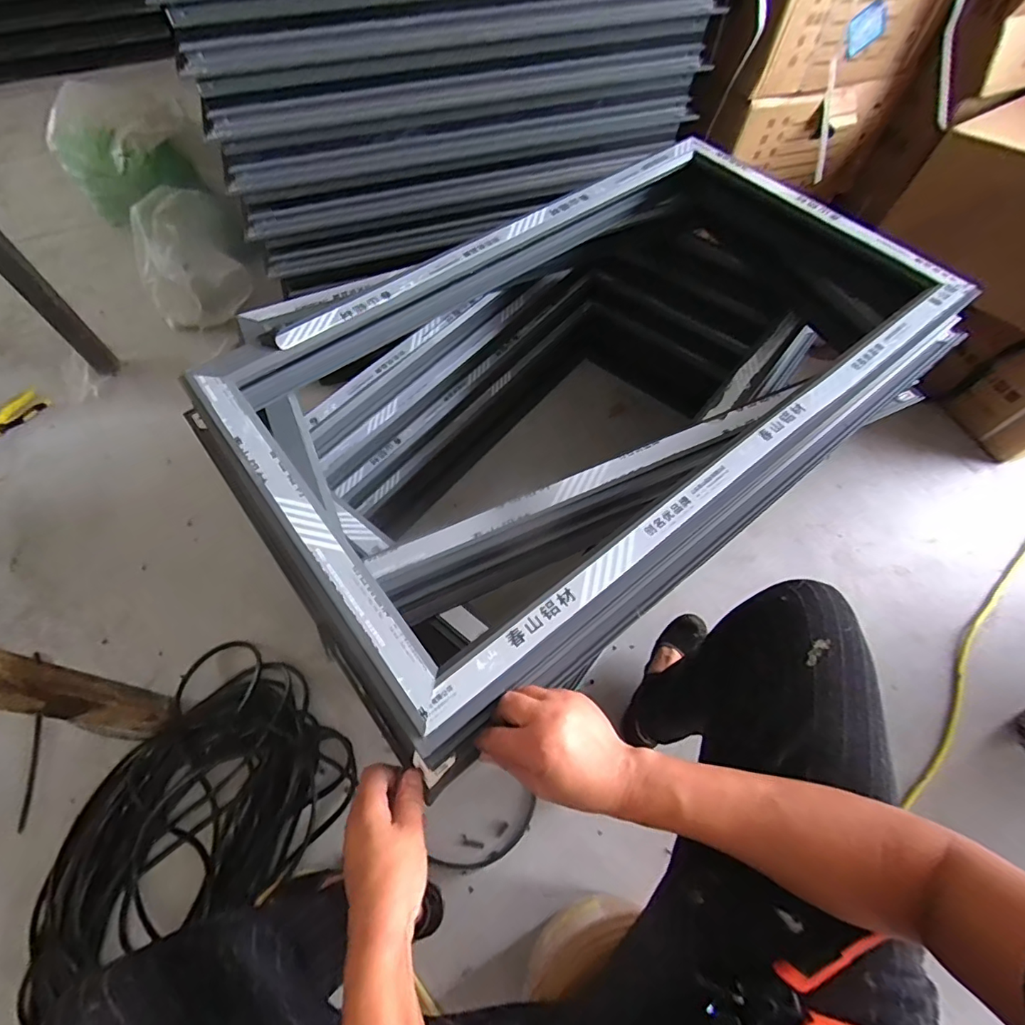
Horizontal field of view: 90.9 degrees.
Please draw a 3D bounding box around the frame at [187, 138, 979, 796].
[{"bbox_3d":[0.100,-0.179,0.635,0.854,0.108,0.510,-36,68,-20],"label":"frame"}]

